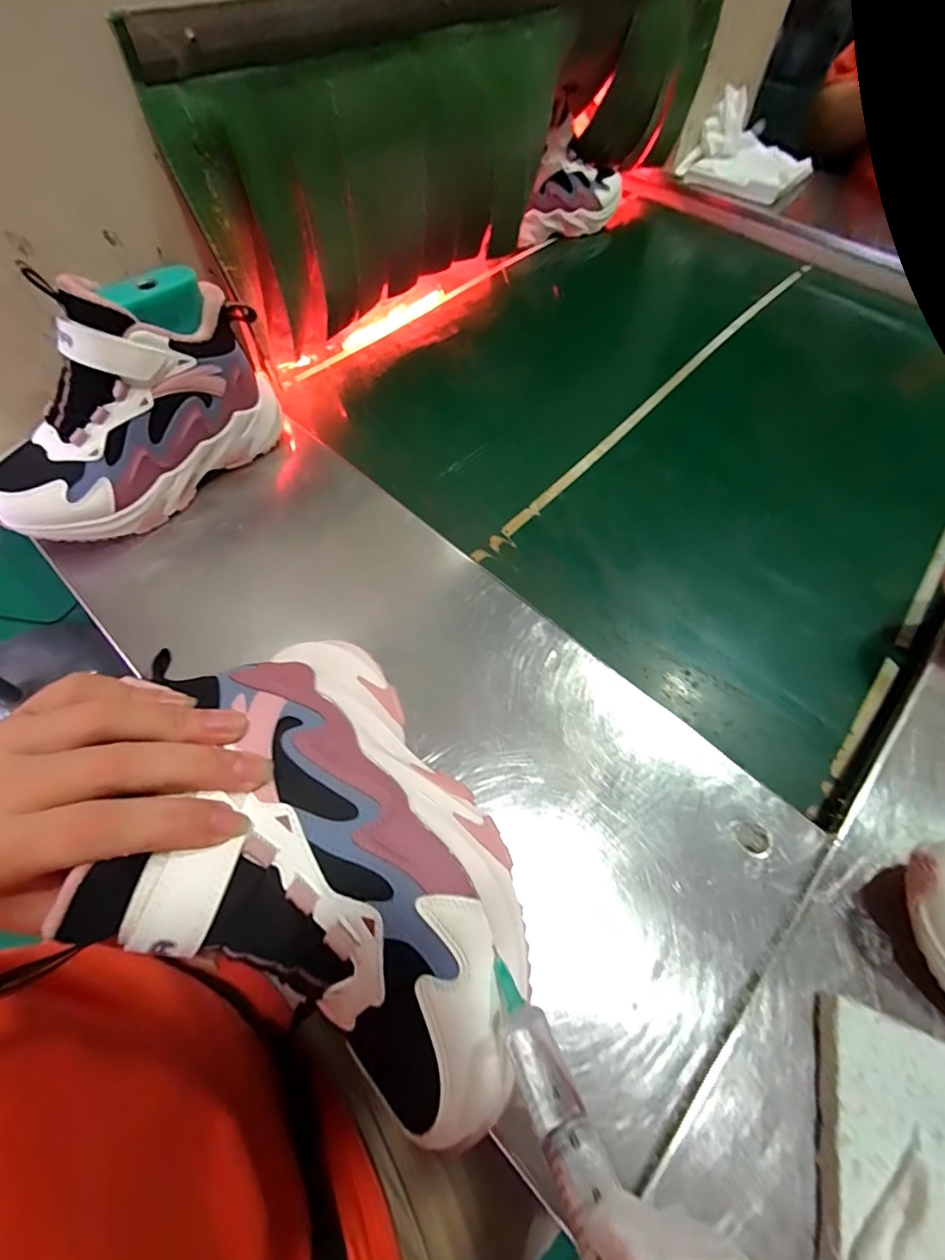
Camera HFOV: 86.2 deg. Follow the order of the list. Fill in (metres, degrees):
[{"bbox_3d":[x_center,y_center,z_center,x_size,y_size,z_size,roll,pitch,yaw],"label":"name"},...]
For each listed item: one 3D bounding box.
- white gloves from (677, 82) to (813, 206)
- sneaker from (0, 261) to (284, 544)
[{"bbox_3d":[0.438,-0.750,0.795,0.174,0.101,0.156,32,63,17],"label":"white gloves"},{"bbox_3d":[-0.262,-0.170,0.384,0.090,0.132,0.229,30,62,16],"label":"sneaker"}]

